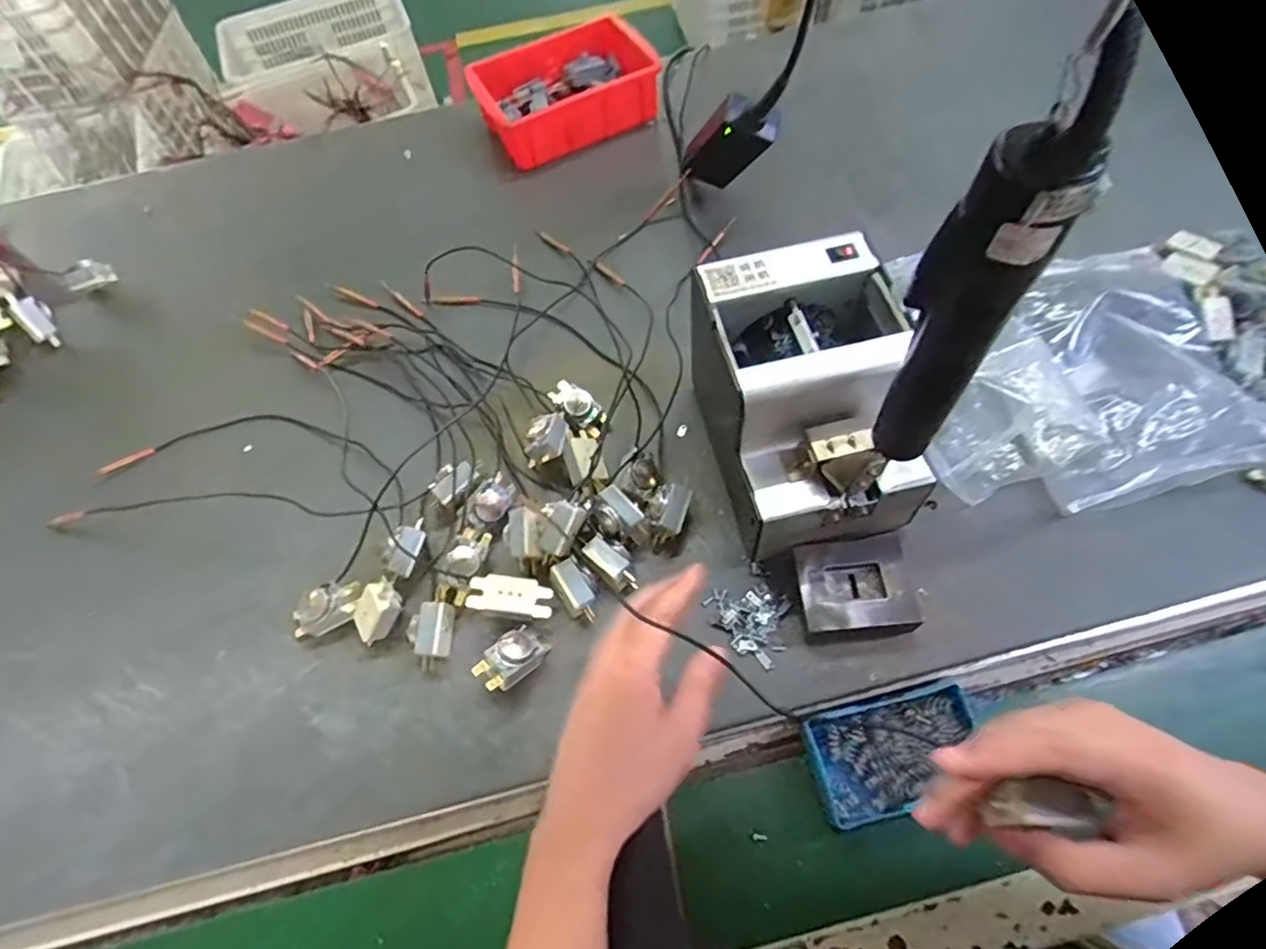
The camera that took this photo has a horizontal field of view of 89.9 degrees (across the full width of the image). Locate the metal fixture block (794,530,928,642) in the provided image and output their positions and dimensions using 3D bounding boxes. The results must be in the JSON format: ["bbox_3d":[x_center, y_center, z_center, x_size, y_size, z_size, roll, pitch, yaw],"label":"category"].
[{"bbox_3d":[0.164,0.084,0.474,0.081,0.029,0.074,-7,62,1],"label":"metal fixture block"}]

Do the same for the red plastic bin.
[{"bbox_3d":[-0.082,-0.452,0.749,0.199,0.056,0.138,-26,63,-9],"label":"red plastic bin"}]

